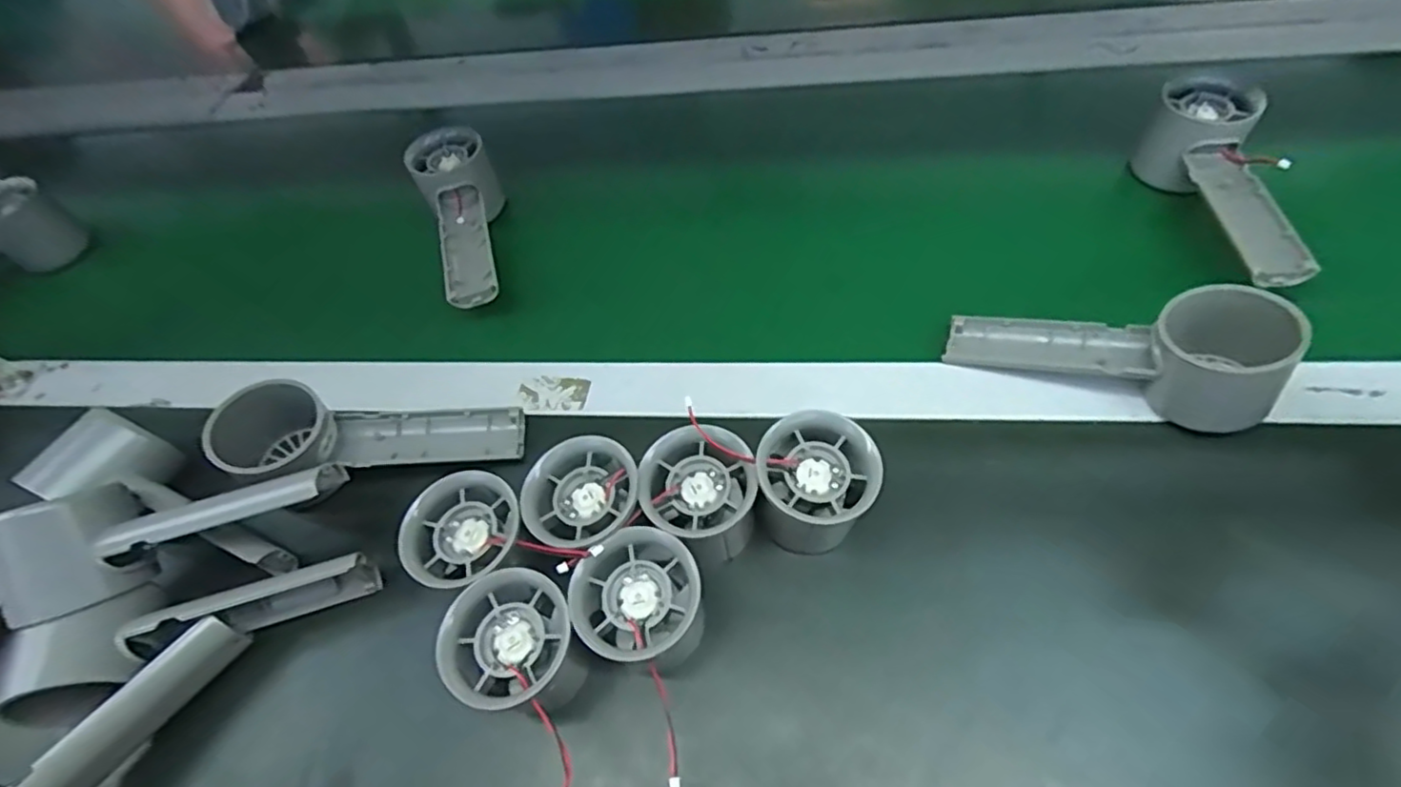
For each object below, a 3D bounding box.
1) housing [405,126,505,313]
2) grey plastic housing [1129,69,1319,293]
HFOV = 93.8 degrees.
[{"bbox_3d":[-0.163,-0.124,0.466,0.056,0.051,0.144,-23,56,-7],"label":"housing"},{"bbox_3d":[0.322,-0.121,0.411,0.052,0.069,0.151,1,57,9],"label":"grey plastic housing"}]

